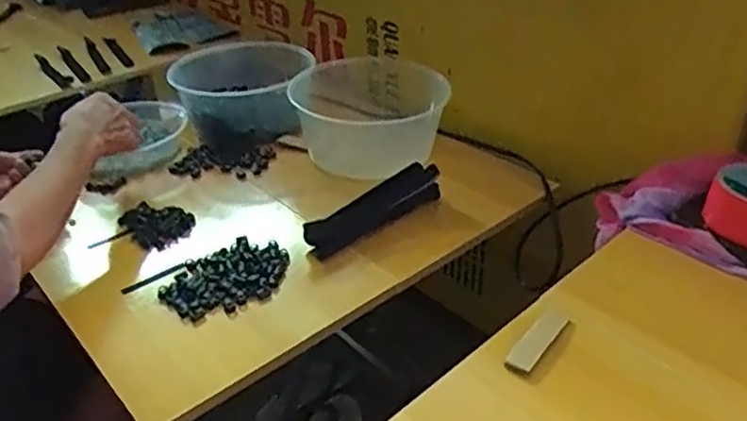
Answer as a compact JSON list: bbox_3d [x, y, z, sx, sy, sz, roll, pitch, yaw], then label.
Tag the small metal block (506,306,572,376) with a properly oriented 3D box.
[{"bbox_3d":[0.142,0.112,0.565,0.023,0.008,0.079,25,43,35],"label":"small metal block"}]

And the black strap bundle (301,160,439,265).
[{"bbox_3d":[-0.002,-0.003,0.824,0.201,0.038,0.046,-26,41,-32],"label":"black strap bundle"}]

